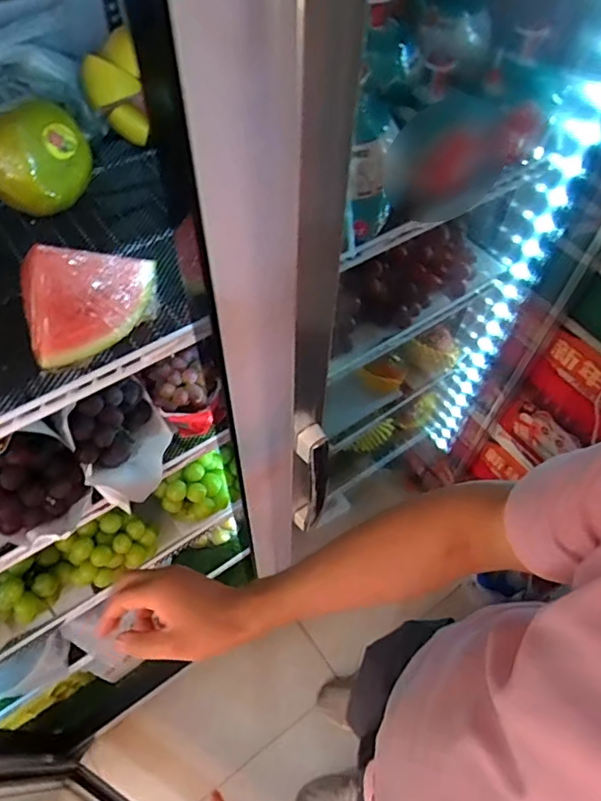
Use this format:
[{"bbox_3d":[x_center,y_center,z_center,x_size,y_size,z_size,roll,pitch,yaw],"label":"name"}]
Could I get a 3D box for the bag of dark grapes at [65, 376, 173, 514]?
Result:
[{"bbox_3d":[-0.205,0.059,0.642,0.113,0.097,0.114,-29,62,-18],"label":"bag of dark grapes"}]

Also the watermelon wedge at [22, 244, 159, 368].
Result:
[{"bbox_3d":[-0.192,-0.097,0.489,0.133,0.091,0.053,-35,64,-21],"label":"watermelon wedge"}]

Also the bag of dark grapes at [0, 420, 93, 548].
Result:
[{"bbox_3d":[-0.308,0.102,0.603,0.120,0.106,0.092,-30,62,-19],"label":"bag of dark grapes"}]

